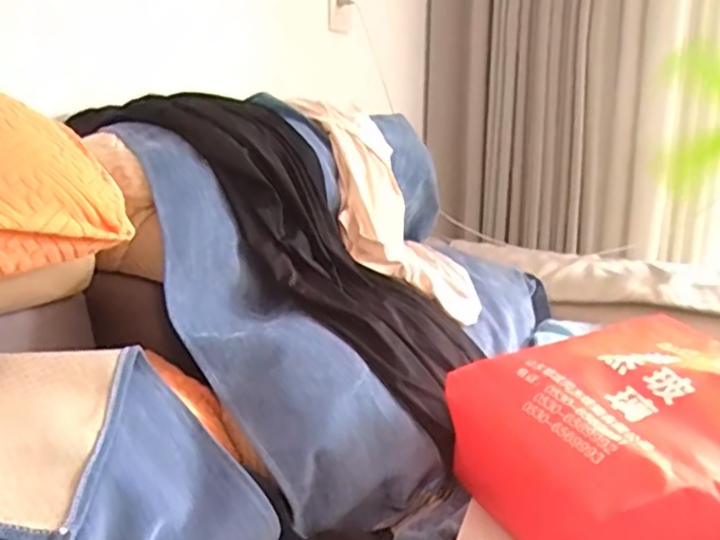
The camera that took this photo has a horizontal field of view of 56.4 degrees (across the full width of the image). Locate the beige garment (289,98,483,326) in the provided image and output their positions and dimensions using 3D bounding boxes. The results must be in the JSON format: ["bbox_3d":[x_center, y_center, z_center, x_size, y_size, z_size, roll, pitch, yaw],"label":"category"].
[{"bbox_3d":[0.047,-0.114,1.191,0.100,0.500,0.206,-39,-13,38],"label":"beige garment"}]

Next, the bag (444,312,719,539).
[{"bbox_3d":[0.311,0.189,0.747,0.369,0.153,0.298,-7,16,-24],"label":"bag"}]

